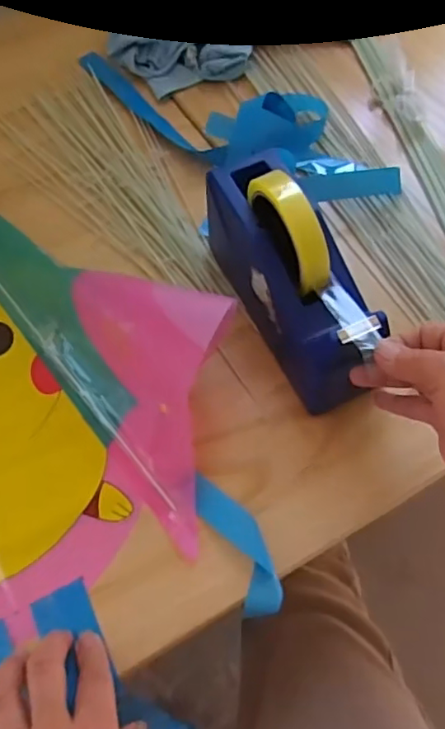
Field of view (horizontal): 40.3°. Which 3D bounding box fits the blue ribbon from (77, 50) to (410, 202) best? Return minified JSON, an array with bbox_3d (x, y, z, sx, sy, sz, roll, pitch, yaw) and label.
[{"bbox_3d":[0.002,-0.267,0.641,0.405,0.039,0.103,28,67,16],"label":"blue ribbon"}]

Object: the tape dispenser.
[{"bbox_3d":[0.054,-0.074,0.481,0.068,0.115,0.200,-20,64,-8],"label":"tape dispenser"}]

